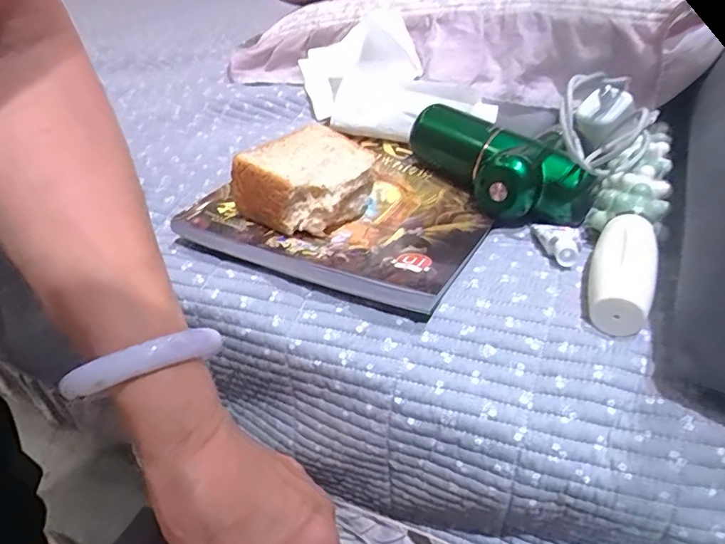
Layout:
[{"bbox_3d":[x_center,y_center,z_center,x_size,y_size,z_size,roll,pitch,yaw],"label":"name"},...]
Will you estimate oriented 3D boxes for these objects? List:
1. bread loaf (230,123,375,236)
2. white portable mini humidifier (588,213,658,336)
[{"bbox_3d":[-0.031,-0.052,0.310,0.056,0.045,0.074,29,47,27],"label":"bread loaf"},{"bbox_3d":[0.137,-0.002,0.267,0.027,0.023,0.085,19,43,18],"label":"white portable mini humidifier"}]

